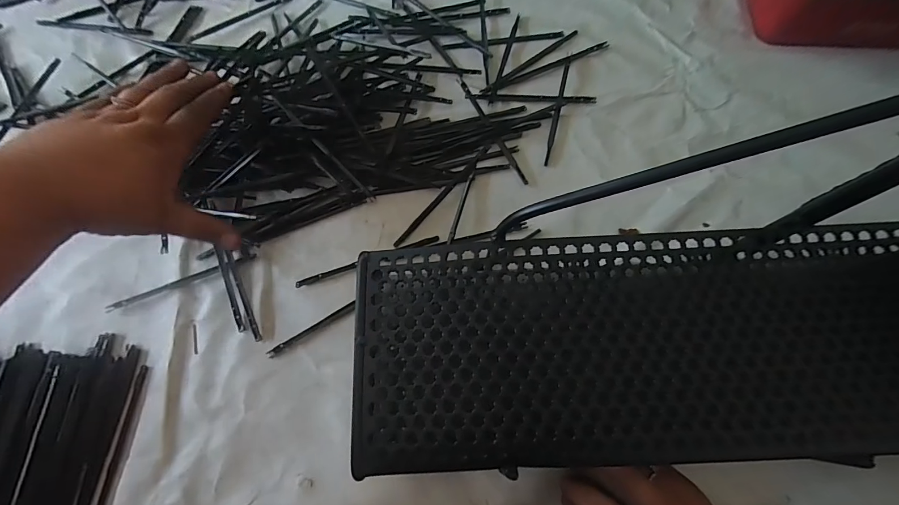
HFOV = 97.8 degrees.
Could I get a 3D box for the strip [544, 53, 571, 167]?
[{"bbox_3d":[0.111,-0.149,0.401,0.007,0.009,0.130,14,73,4],"label":"strip"}]

